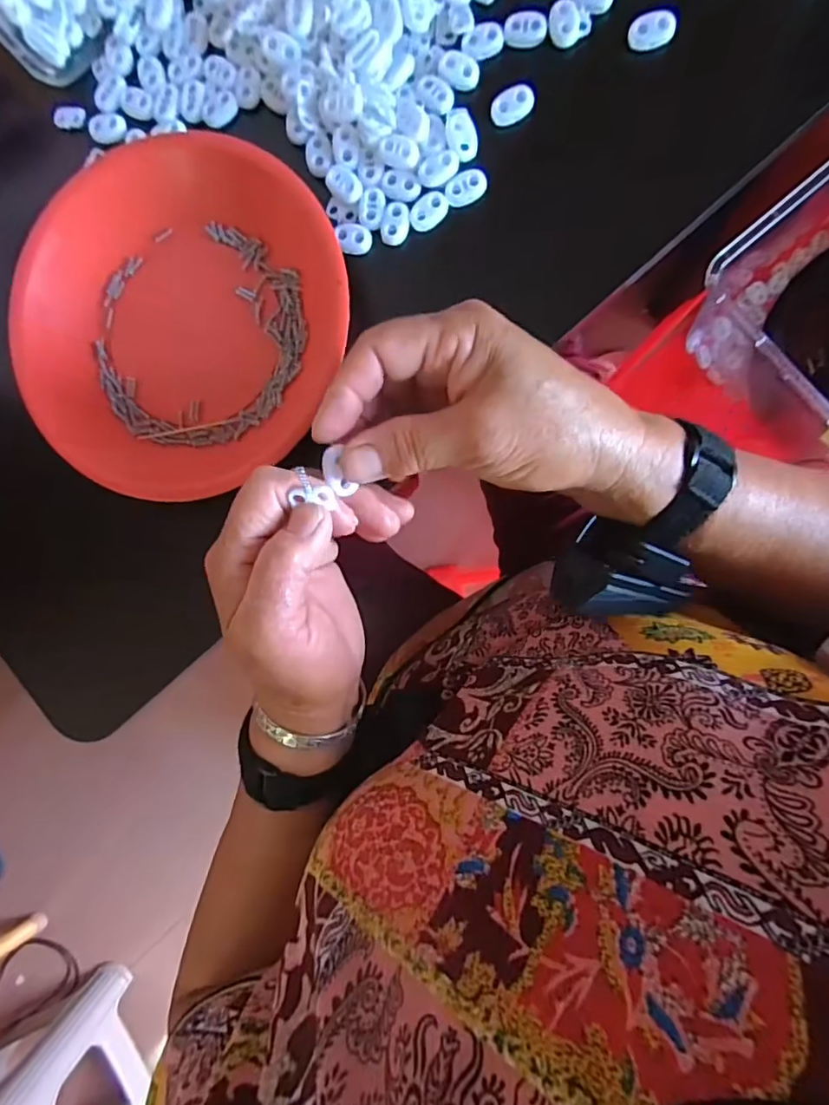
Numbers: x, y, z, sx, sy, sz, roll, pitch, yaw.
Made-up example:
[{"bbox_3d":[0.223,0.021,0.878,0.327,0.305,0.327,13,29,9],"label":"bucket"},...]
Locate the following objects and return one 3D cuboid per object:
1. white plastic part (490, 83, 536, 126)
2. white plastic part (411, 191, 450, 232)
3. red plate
[{"bbox_3d":[0.053,-0.240,0.292,0.022,0.008,0.013,-15,88,6],"label":"white plastic part"},{"bbox_3d":[0.008,-0.188,0.301,0.022,0.006,0.014,-30,87,5],"label":"white plastic part"},{"bbox_3d":[-0.139,-0.133,0.311,0.198,0.034,0.187,0,90,6],"label":"red plate"}]

